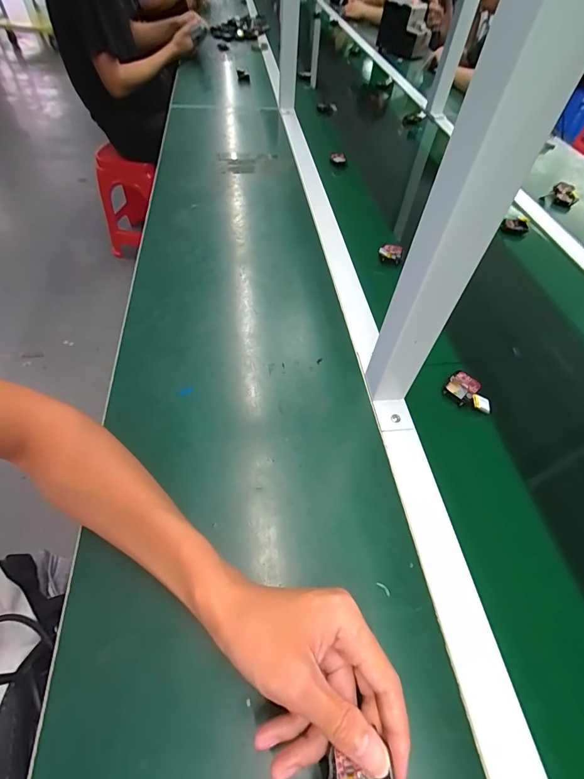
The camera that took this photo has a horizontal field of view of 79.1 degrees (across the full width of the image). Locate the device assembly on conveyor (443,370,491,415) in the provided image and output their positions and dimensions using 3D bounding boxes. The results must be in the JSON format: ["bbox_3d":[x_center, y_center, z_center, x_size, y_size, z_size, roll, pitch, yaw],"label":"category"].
[{"bbox_3d":[0.216,0.003,0.429,0.056,0.015,0.043,36,60,20],"label":"device assembly on conveyor"}]

